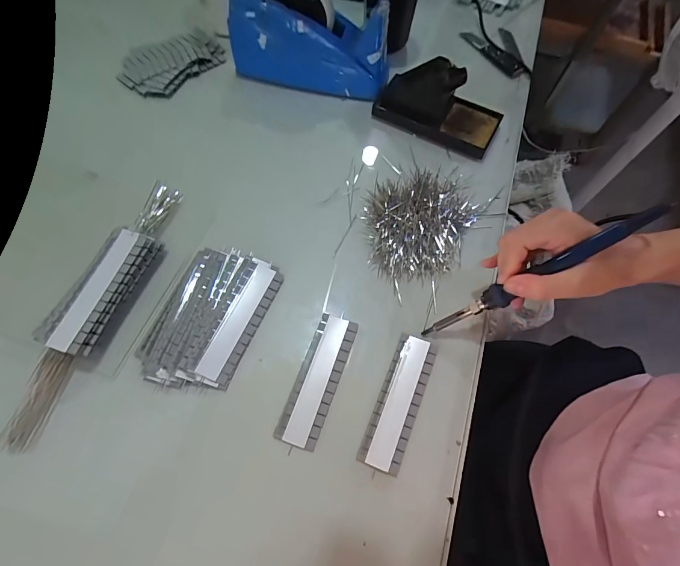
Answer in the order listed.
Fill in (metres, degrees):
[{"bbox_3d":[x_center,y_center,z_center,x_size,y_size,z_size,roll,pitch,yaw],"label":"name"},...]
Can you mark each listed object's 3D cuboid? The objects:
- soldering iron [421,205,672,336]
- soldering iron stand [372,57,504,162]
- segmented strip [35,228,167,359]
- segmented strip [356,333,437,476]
[{"bbox_3d":[0.164,-0.002,0.327,0.215,0.015,0.018,-36,58,28],"label":"soldering iron"},{"bbox_3d":[0.131,-0.236,0.477,0.163,0.070,0.074,25,67,6],"label":"soldering iron stand"},{"bbox_3d":[-0.237,0.007,0.374,0.051,0.032,0.136,21,66,4],"label":"segmented strip"},{"bbox_3d":[0.057,0.111,0.356,0.038,0.011,0.126,22,67,8],"label":"segmented strip"}]

